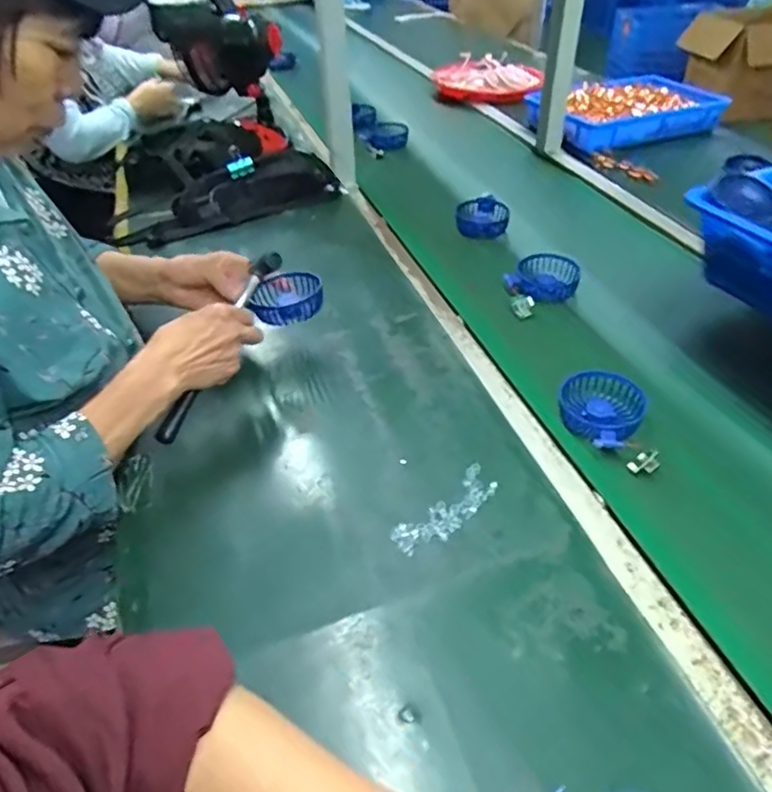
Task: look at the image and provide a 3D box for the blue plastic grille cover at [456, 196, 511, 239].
[{"bbox_3d":[0.159,-0.296,0.998,0.085,0.034,0.083,0,43,3],"label":"blue plastic grille cover"}]

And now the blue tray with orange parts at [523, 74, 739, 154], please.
[{"bbox_3d":[0.518,-0.604,1.270,0.392,0.056,0.266,-15,44,-12],"label":"blue tray with orange parts"}]

